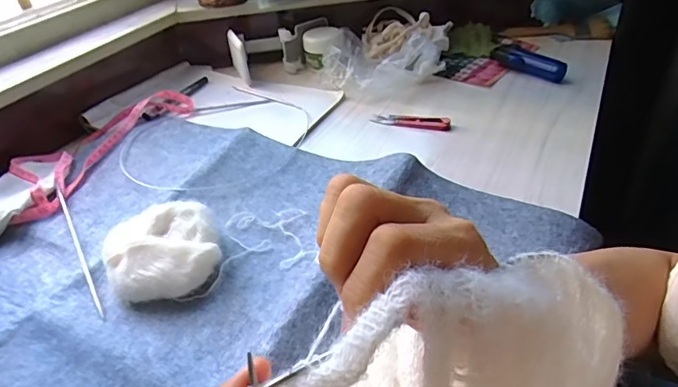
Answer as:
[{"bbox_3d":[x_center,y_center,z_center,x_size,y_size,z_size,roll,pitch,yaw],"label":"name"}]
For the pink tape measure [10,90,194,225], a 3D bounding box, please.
[{"bbox_3d":[-0.298,-0.064,0.620,0.105,0.025,0.282,14,41,24],"label":"pink tape measure"}]

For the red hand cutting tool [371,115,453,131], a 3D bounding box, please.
[{"bbox_3d":[0.093,-0.093,0.642,0.102,0.016,0.019,11,40,20],"label":"red hand cutting tool"}]

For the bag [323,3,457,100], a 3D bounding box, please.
[{"bbox_3d":[0.074,-0.216,0.757,0.169,0.061,0.206,7,39,16],"label":"bag"}]

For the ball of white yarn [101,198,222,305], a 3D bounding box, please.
[{"bbox_3d":[-0.154,0.050,0.438,0.093,0.039,0.092,-3,37,2],"label":"ball of white yarn"}]

